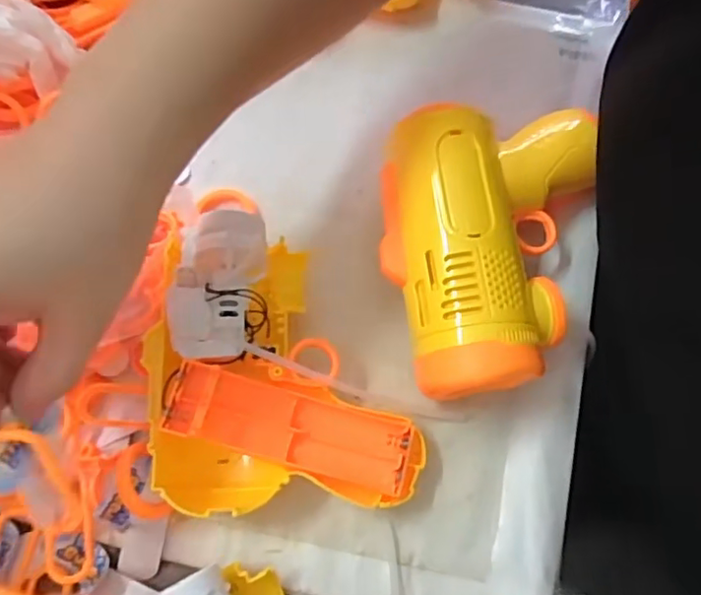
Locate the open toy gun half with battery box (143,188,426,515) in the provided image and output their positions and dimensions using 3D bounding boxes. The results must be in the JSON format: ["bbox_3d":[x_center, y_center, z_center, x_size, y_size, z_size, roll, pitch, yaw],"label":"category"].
[{"bbox_3d":[-0.035,0.019,0.277,0.118,0.040,0.159,-10,74,-2],"label":"open toy gun half with battery box"}]

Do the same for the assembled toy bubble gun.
[{"bbox_3d":[0.076,-0.026,0.284,0.118,0.057,0.136,-9,74,-2],"label":"assembled toy bubble gun"}]

